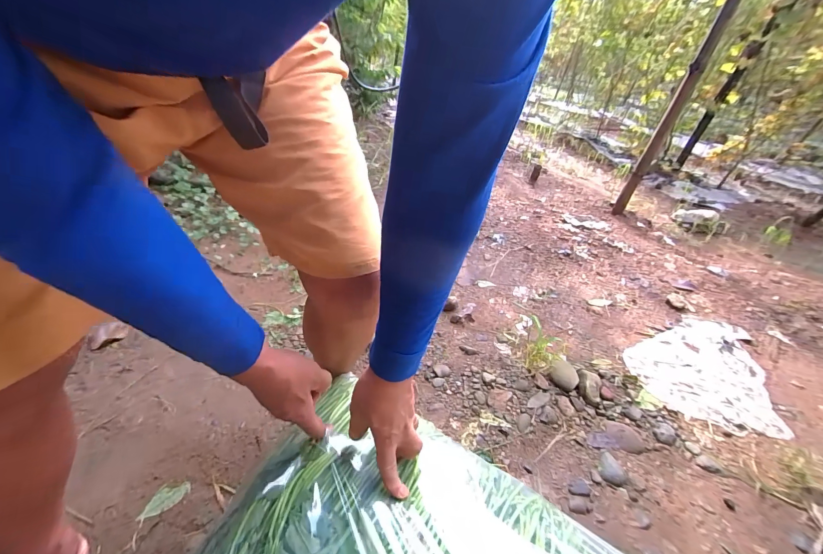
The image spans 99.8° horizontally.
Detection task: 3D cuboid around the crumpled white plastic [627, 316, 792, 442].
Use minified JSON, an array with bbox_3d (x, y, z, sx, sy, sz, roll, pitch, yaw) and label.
[{"bbox_3d":[0.829,0.240,1.024,0.332,0.063,0.468,22,36,21],"label":"crumpled white plastic"}]

